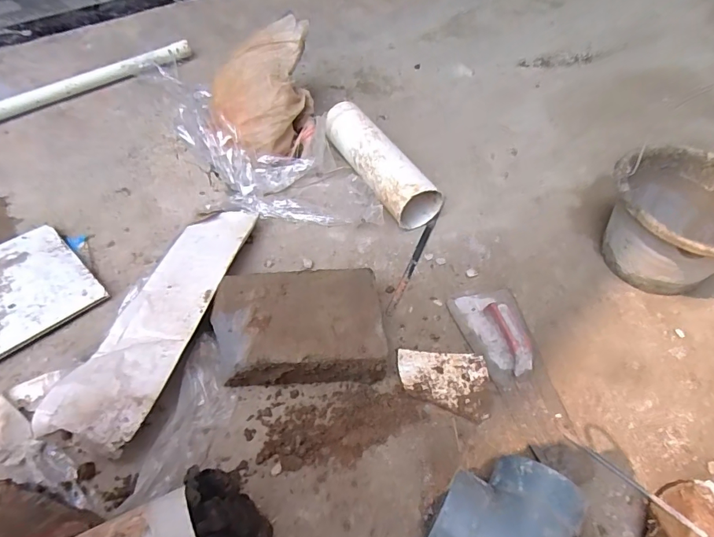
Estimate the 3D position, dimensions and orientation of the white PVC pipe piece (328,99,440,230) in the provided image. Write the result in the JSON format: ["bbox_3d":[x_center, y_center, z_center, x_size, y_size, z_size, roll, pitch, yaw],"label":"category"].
[{"bbox_3d":[0.034,-0.205,0.862,0.093,0.097,0.303,-23,54,-21],"label":"white PVC pipe piece"}]

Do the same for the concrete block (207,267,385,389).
[{"bbox_3d":[-0.082,0.082,0.617,0.228,0.085,0.151,-1,49,-4],"label":"concrete block"}]

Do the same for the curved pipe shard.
[{"bbox_3d":[0.118,0.156,0.603,0.120,0.013,0.090,2,49,-1],"label":"curved pipe shard"}]

